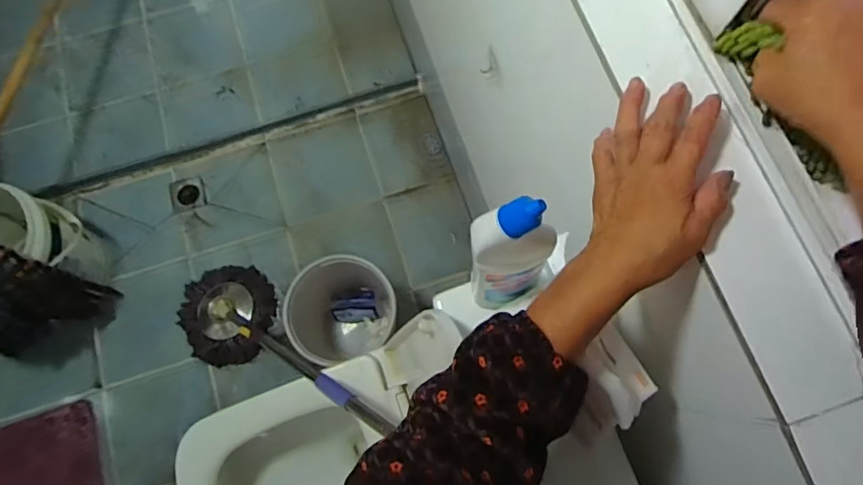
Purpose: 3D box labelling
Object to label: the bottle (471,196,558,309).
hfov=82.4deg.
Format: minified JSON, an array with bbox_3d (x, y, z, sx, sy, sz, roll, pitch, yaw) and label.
[{"bbox_3d":[0.085,0.018,0.504,0.085,0.204,0.063,-12,74,-1],"label":"bottle"}]

